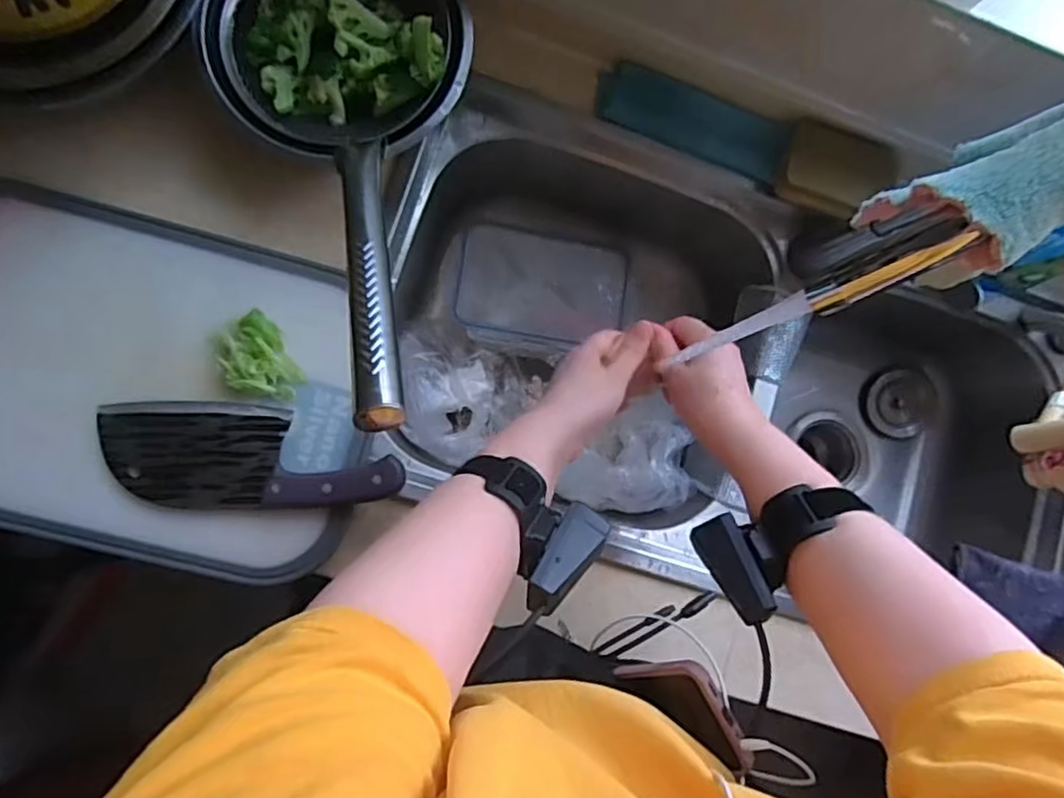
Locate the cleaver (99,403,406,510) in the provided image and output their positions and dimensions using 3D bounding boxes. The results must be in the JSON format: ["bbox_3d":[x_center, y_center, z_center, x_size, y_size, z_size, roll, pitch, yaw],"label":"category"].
[{"bbox_3d":[-0.229,0.045,0.546,0.238,0.025,0.086,-1,86,-8],"label":"cleaver"}]

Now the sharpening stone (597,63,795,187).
[{"bbox_3d":[0.154,-0.266,0.639,0.183,0.020,0.057,23,116,-4],"label":"sharpening stone"}]

